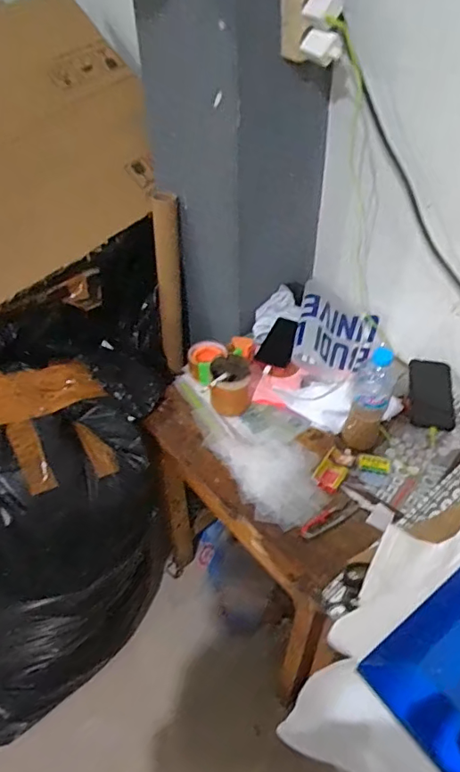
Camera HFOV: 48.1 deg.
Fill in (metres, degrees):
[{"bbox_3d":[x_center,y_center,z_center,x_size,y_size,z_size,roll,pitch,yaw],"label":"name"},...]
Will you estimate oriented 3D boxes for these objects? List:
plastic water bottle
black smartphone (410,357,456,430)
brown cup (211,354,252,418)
[{"bbox_3d":[0.240,0.027,0.891,0.064,0.219,0.059,15,49,15],"label":"plastic water bottle"},{"bbox_3d":[0.387,0.015,0.991,0.077,0.016,0.140,-3,68,23],"label":"black smartphone"},{"bbox_3d":[0.004,-0.002,0.986,0.075,0.079,0.081,0,47,2],"label":"brown cup"}]

